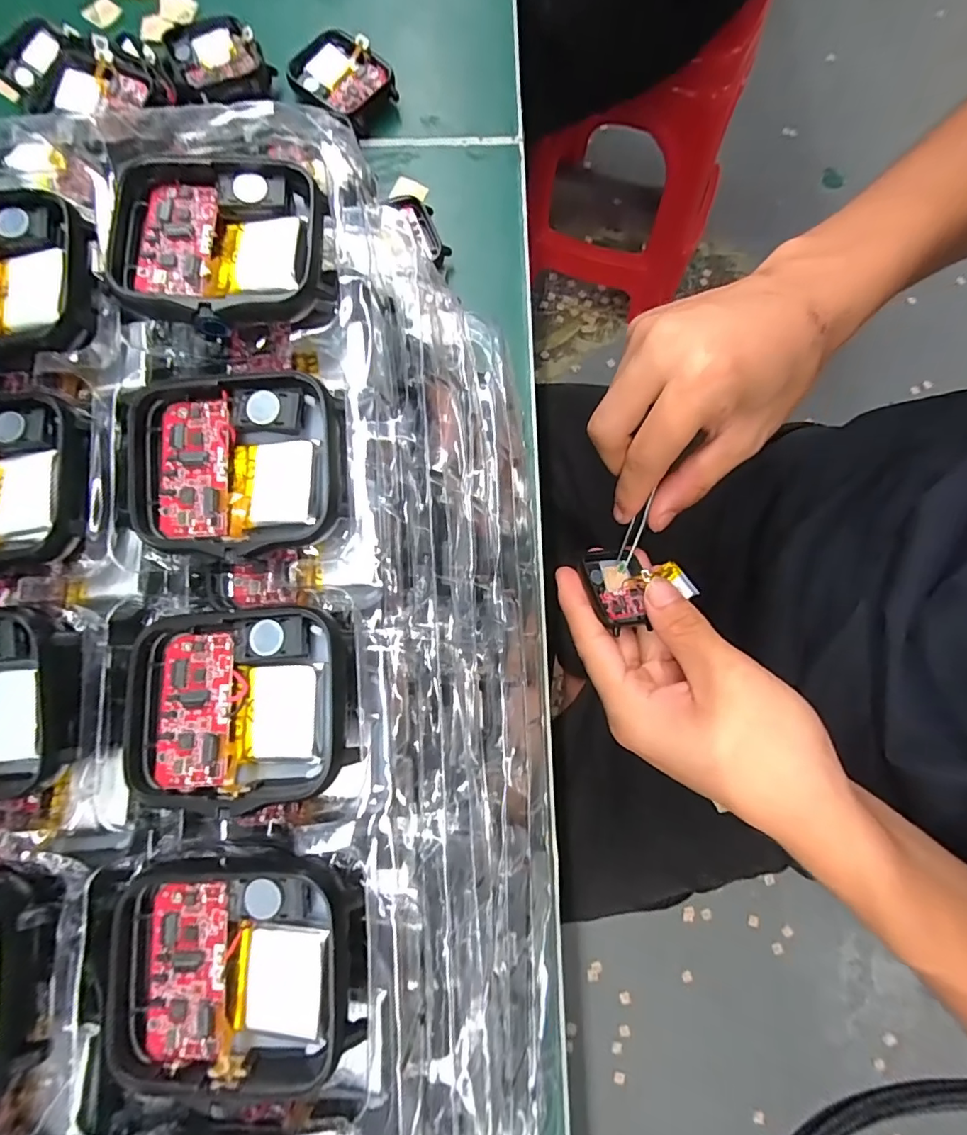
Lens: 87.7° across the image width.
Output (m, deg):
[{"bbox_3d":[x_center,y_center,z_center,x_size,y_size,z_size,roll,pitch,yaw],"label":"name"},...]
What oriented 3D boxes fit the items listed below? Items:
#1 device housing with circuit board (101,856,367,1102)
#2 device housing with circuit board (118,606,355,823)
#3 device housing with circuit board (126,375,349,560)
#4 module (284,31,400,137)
[{"bbox_3d":[-0.047,0.074,0.093,0.047,0.009,0.037,-6,80,-1],"label":"device housing with circuit board"},{"bbox_3d":[-0.050,0.028,0.101,0.046,0.006,0.037,-3,80,0],"label":"device housing with circuit board"},{"bbox_3d":[-0.054,-0.022,0.108,0.044,0.006,0.038,-1,80,0],"label":"device housing with circuit board"},{"bbox_3d":[-0.066,-0.228,0.237,0.048,0.014,0.035,32,82,6],"label":"module"}]

